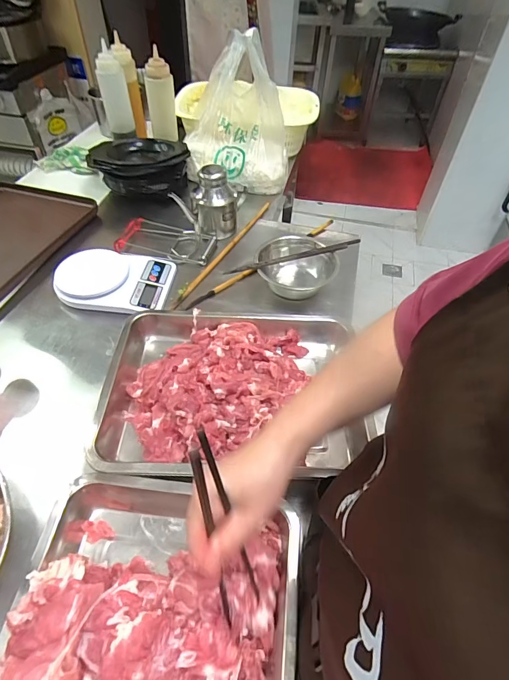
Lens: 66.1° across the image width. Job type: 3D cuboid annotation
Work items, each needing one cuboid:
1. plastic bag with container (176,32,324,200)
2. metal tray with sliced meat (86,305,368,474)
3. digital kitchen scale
[{"bbox_3d":[-0.022,-0.571,0.965,0.366,0.251,0.363,3,48,0],"label":"plastic bag with container"},{"bbox_3d":[-0.033,0.069,0.540,0.340,0.062,0.260,4,48,1],"label":"metal tray with sliced meat"},{"bbox_3d":[-0.245,-0.109,0.694,0.188,0.044,0.138,4,48,2],"label":"digital kitchen scale"}]

